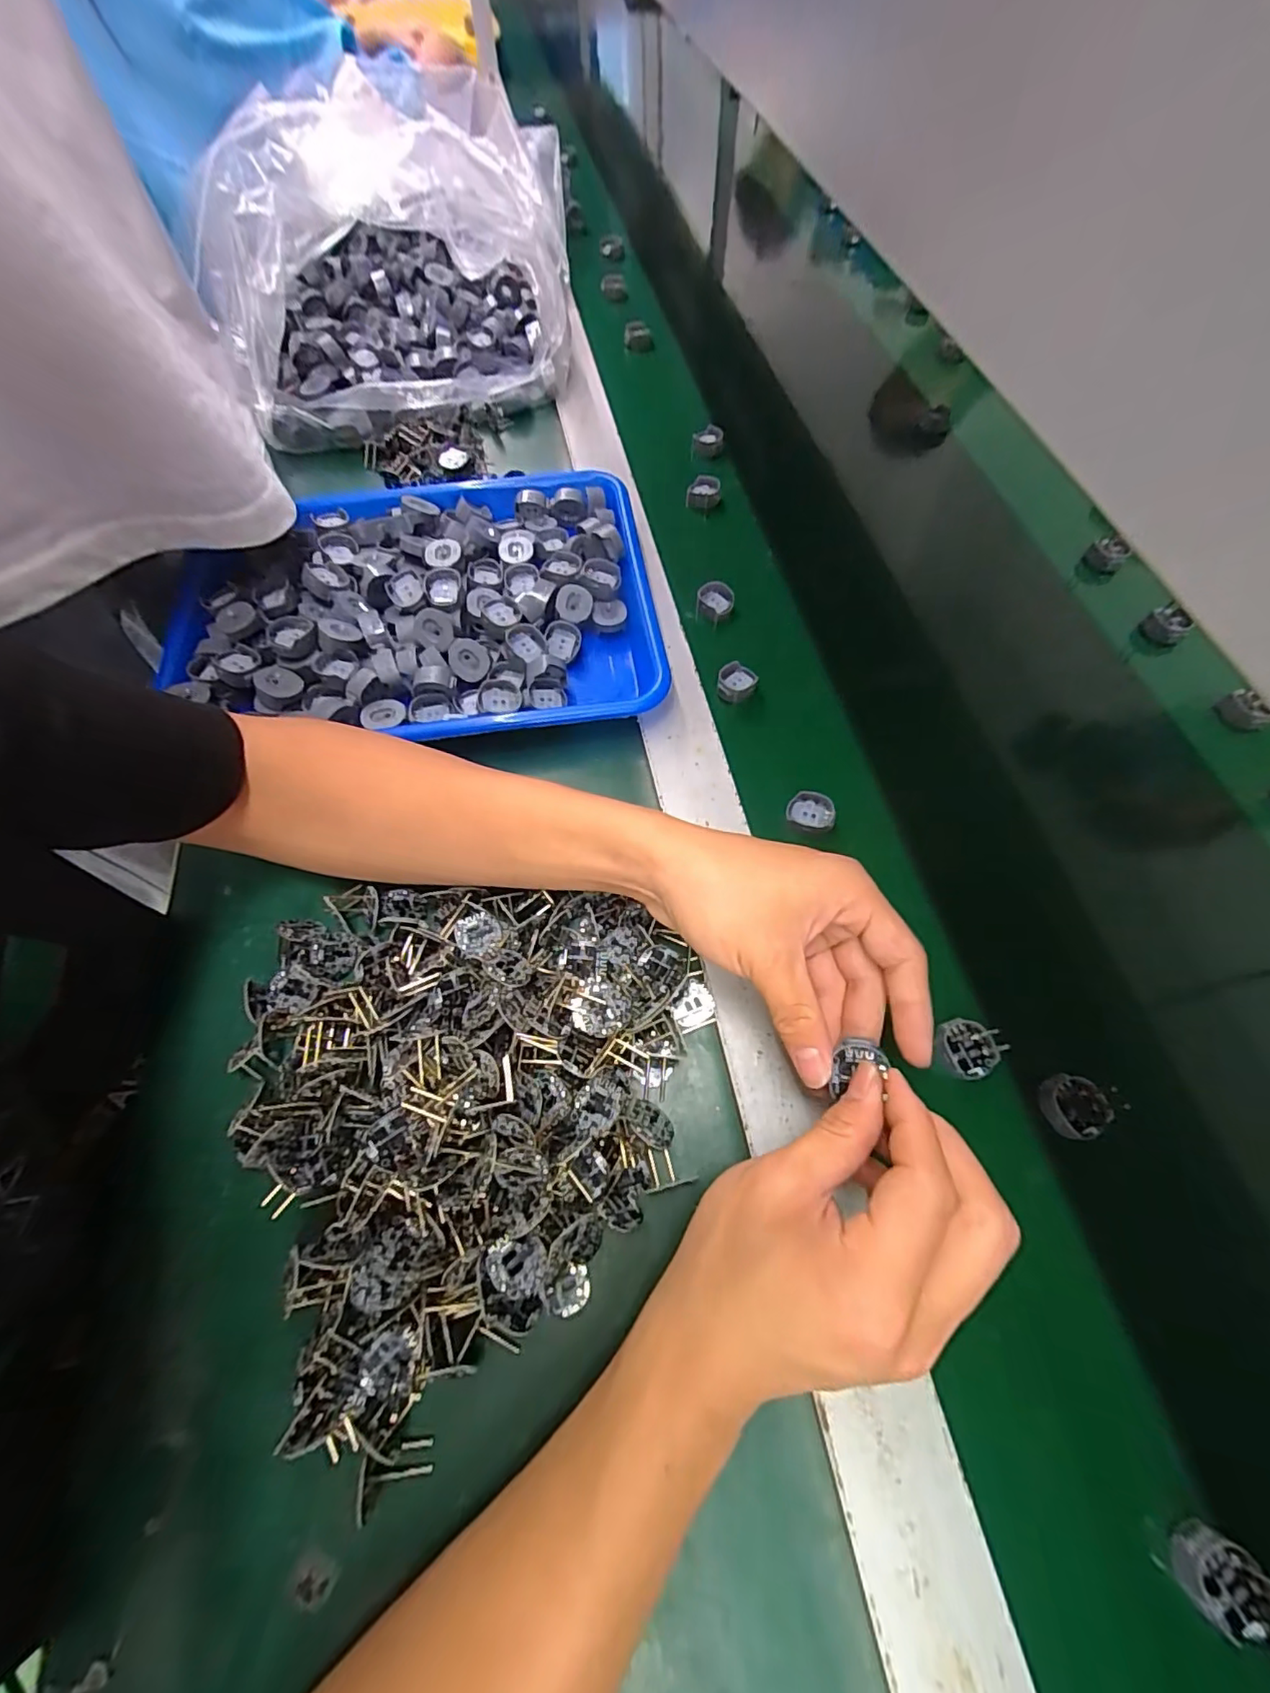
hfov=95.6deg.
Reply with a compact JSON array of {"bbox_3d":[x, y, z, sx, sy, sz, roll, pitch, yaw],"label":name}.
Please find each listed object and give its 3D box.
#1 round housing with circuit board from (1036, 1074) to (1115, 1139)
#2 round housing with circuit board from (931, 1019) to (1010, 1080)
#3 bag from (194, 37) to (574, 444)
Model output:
[{"bbox_3d":[0.218,0.129,0.286,0.028,0.009,0.028,-12,64,-4],"label":"round housing with circuit board"},{"bbox_3d":[0.172,0.107,0.302,0.032,0.017,0.028,12,65,7],"label":"round housing with circuit board"},{"bbox_3d":[-0.228,-0.536,0.515,0.291,0.112,0.310,-21,65,-9],"label":"bag"}]

